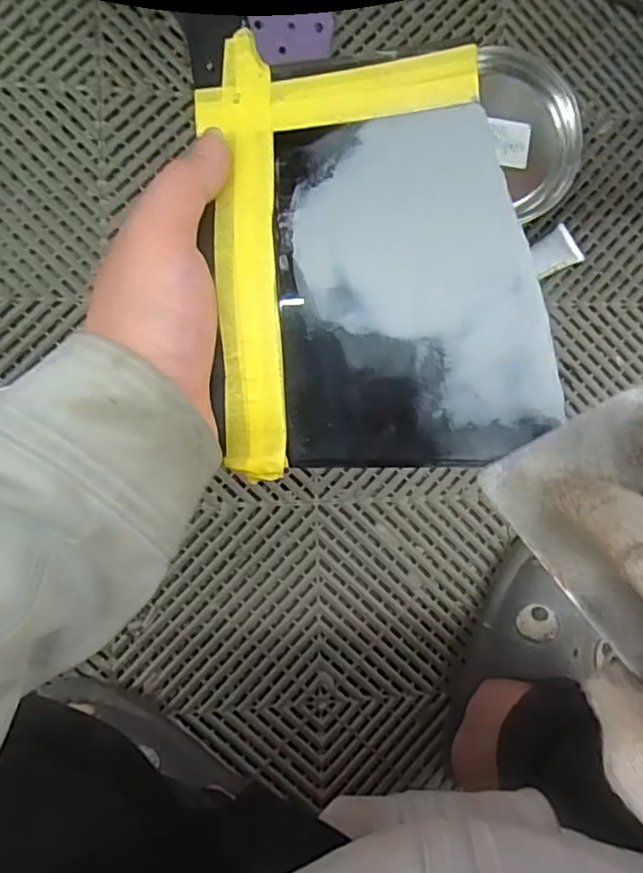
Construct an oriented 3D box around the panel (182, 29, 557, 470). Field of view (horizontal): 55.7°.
[{"bbox_3d":[0.019,-0.079,0.249,0.127,0.024,0.181,-6,84,9],"label":"panel"}]

